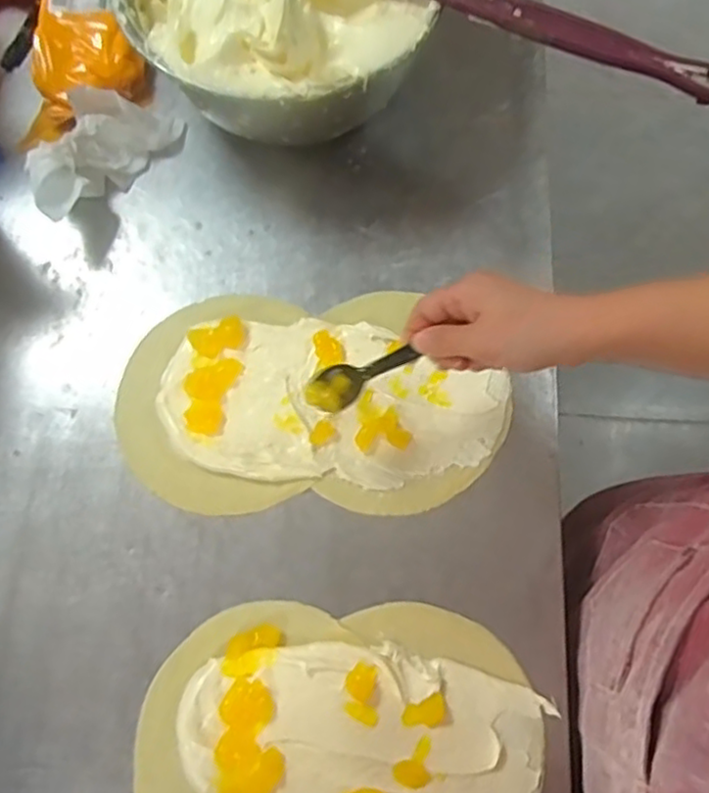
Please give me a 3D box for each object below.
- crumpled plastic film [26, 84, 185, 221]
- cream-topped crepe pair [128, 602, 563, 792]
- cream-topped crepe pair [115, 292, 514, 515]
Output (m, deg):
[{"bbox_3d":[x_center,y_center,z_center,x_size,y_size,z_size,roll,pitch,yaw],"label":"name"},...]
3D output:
[{"bbox_3d":[-0.221,-0.211,0.581,0.069,0.053,0.148,31,61,13],"label":"crumpled plastic film"},{"bbox_3d":[-0.008,0.233,0.453,0.262,0.020,0.176,0,72,1],"label":"cream-topped crepe pair"},{"bbox_3d":[-0.034,0.000,0.529,0.294,0.020,0.171,2,72,1],"label":"cream-topped crepe pair"}]

